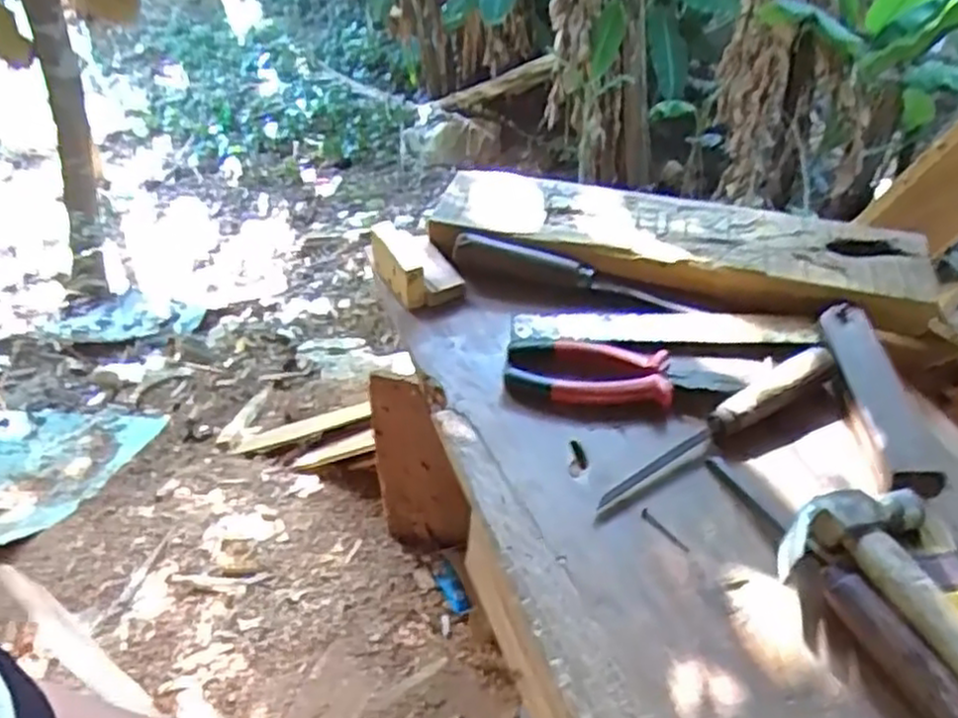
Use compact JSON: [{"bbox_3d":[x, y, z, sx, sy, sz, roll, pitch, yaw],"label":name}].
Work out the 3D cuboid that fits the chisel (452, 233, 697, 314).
[{"bbox_3d":[0.086,-0.083,0.707,0.226,0.022,0.024,15,47,13],"label":"chisel"}]

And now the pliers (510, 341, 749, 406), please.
[{"bbox_3d":[0.114,0.007,0.619,0.178,0.015,0.070,3,46,2],"label":"pliers"}]

